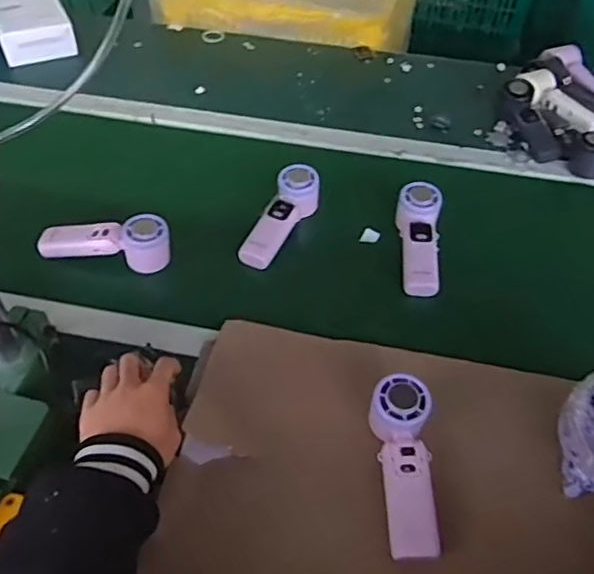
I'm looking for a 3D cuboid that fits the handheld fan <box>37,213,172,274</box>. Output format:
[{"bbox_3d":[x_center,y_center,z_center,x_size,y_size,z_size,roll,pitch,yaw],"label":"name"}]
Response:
[{"bbox_3d":[-0.246,-0.050,0.773,0.165,0.075,0.048,1,48,-1],"label":"handheld fan"}]

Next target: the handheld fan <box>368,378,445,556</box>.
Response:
[{"bbox_3d":[0.103,0.169,0.573,0.051,0.038,0.165,-1,62,-3],"label":"handheld fan"}]

